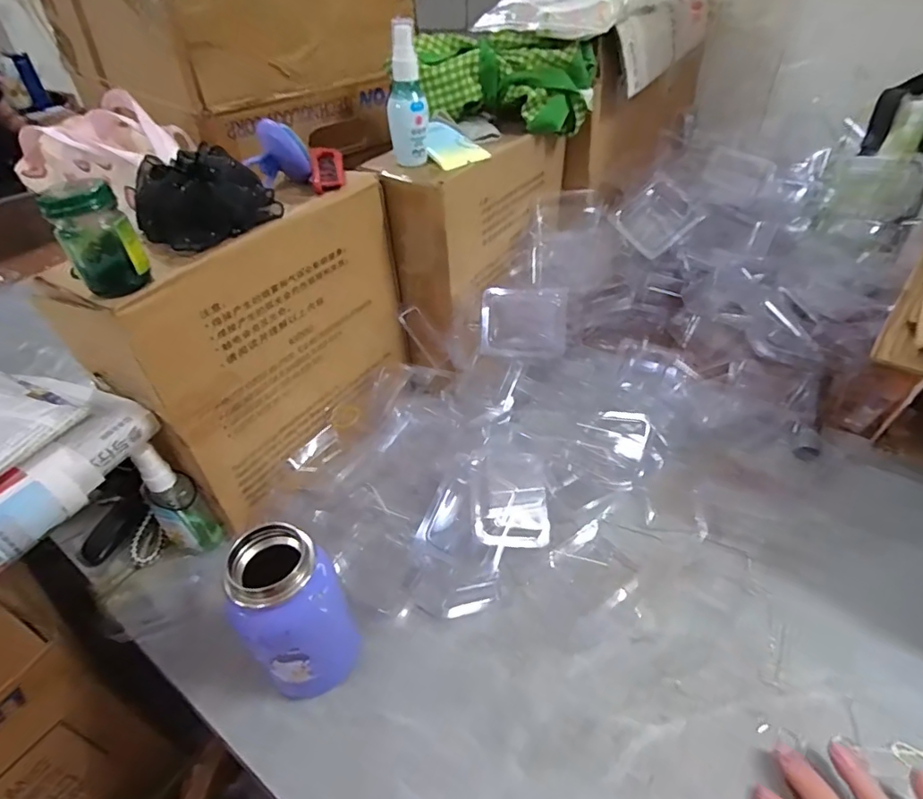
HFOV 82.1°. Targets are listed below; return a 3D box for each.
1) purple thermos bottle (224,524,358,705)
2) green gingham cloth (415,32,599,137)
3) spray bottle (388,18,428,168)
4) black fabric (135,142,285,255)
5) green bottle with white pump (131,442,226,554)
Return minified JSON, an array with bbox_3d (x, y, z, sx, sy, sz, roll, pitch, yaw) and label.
[{"bbox_3d":[-0.118,0.155,0.382,0.070,0.134,0.065,-22,45,-21],"label":"purple thermos bottle"},{"bbox_3d":[0.048,-0.355,0.598,0.203,0.084,0.072,1,40,6],"label":"green gingham cloth"},{"bbox_3d":[-0.052,-0.285,0.500,0.035,0.116,0.035,-5,40,-2],"label":"spray bottle"},{"bbox_3d":[-0.203,-0.163,0.422,0.080,0.054,0.098,26,48,30],"label":"black fabric"},{"bbox_3d":[-0.253,0.091,0.475,0.039,0.137,0.031,-34,51,-31],"label":"green bottle with white pump"}]

